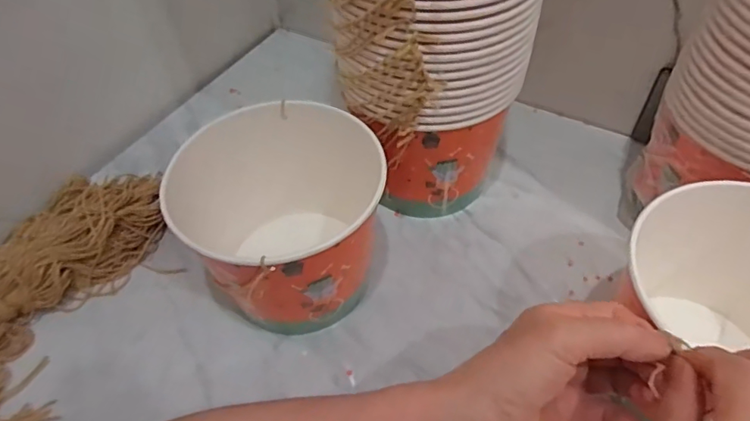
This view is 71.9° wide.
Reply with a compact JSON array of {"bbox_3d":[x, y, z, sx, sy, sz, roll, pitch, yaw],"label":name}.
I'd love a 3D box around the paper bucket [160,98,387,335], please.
[{"bbox_3d":[-0.068,0.016,0.436,0.142,0.145,0.149,-2,50,2],"label":"paper bucket"}]

